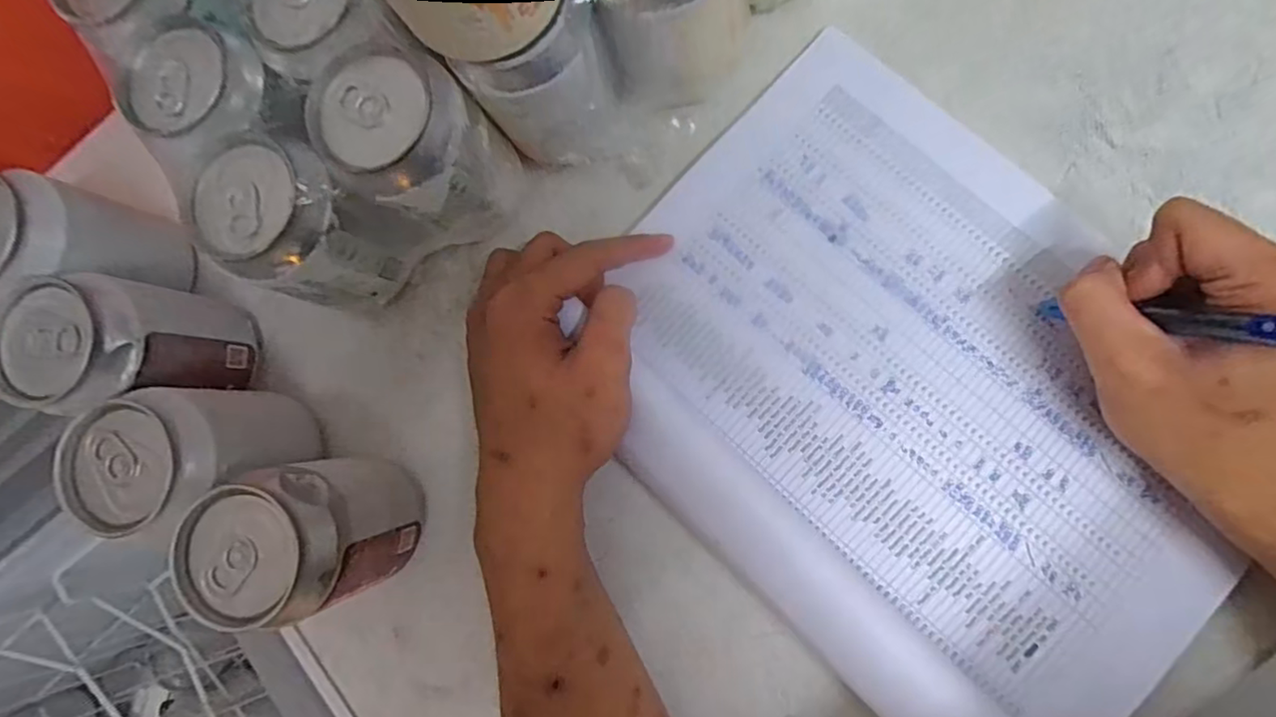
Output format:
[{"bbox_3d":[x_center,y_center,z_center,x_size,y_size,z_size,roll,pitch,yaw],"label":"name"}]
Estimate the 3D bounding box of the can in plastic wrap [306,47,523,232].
[{"bbox_3d":[-0.097,-0.095,0.294,0.062,0.089,0.058,-1,86,8],"label":"can in plastic wrap"}]

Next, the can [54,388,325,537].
[{"bbox_3d":[-0.207,0.046,0.303,0.060,0.094,0.056,-1,86,8],"label":"can"}]

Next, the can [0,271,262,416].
[{"bbox_3d":[-0.246,-0.006,0.311,0.059,0.093,0.059,-1,86,8],"label":"can"}]

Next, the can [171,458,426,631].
[{"bbox_3d":[-0.146,0.078,0.289,0.063,0.097,0.060,-1,86,8],"label":"can"}]

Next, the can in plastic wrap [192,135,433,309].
[{"bbox_3d":[-0.148,-0.058,0.301,0.065,0.091,0.059,36,92,9],"label":"can in plastic wrap"}]

